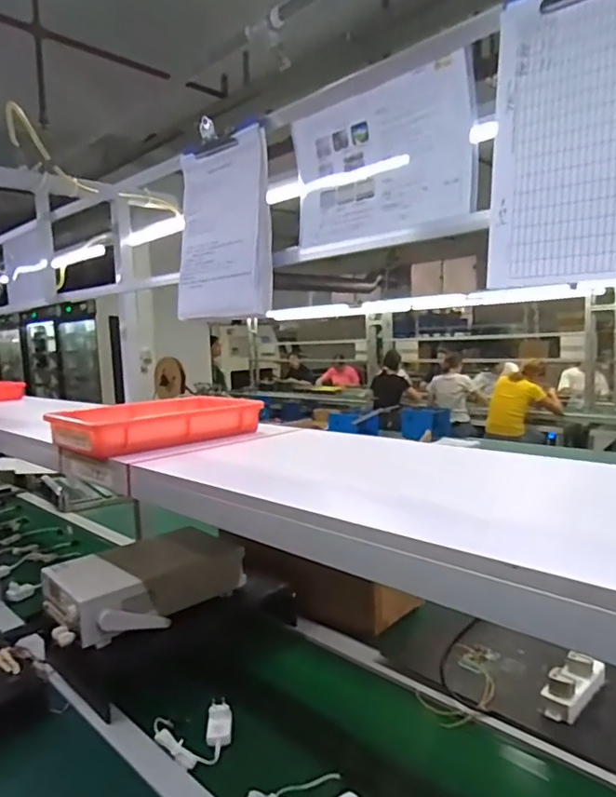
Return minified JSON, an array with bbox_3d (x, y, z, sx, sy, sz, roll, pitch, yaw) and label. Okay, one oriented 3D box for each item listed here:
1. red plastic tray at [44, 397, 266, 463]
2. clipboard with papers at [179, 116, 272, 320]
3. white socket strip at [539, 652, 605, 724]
[{"bbox_3d":[-0.302,0.050,1.136,0.378,0.068,0.228,-10,10,-44],"label":"red plastic tray"},{"bbox_3d":[-0.153,-0.287,0.973,0.065,0.290,0.214,-9,9,-41],"label":"clipboard with papers"},{"bbox_3d":[0.463,0.493,0.992,0.167,0.057,0.057,-9,10,-43],"label":"white socket strip"}]

